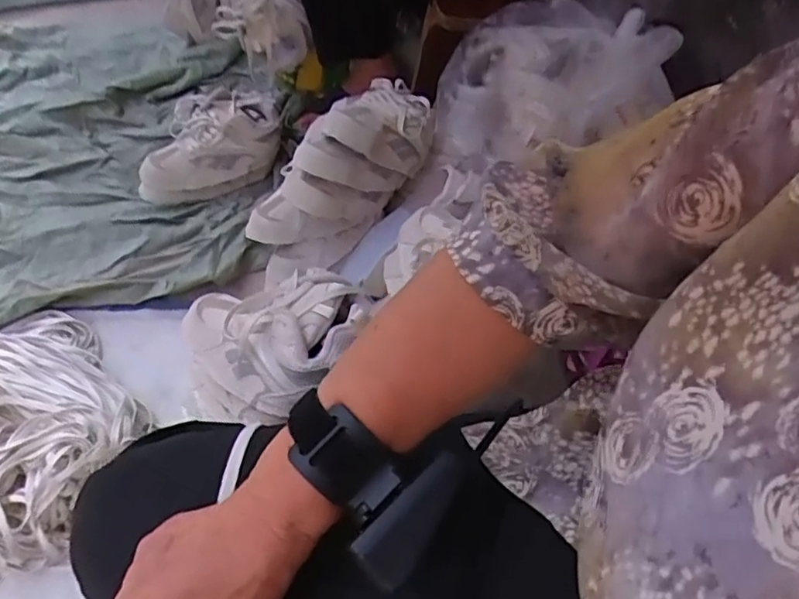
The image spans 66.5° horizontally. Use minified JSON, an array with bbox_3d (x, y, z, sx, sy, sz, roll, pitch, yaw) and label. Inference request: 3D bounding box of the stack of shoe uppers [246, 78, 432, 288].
[{"bbox_3d":[-0.081,-0.186,0.880,0.138,0.180,0.297,43,60,17],"label":"stack of shoe uppers"}]

